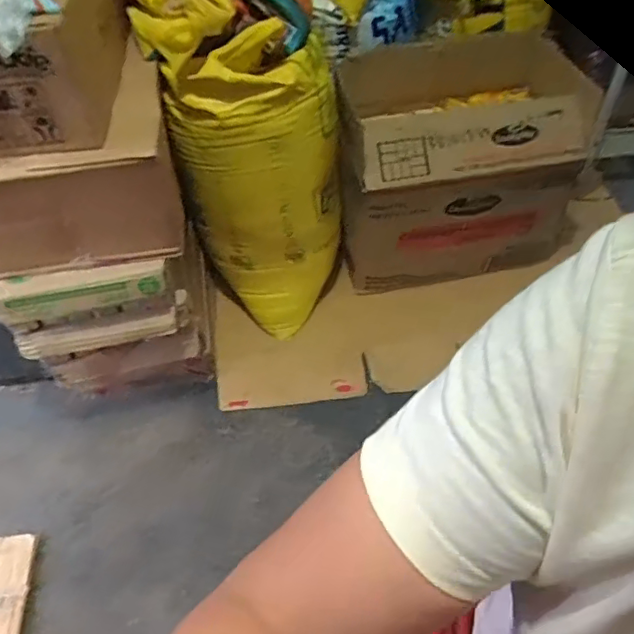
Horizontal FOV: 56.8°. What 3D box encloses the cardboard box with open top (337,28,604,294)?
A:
[{"bbox_3d":[0.265,-0.293,1.121,0.479,0.398,0.324,-9,58,-3],"label":"cardboard box with open top"}]

